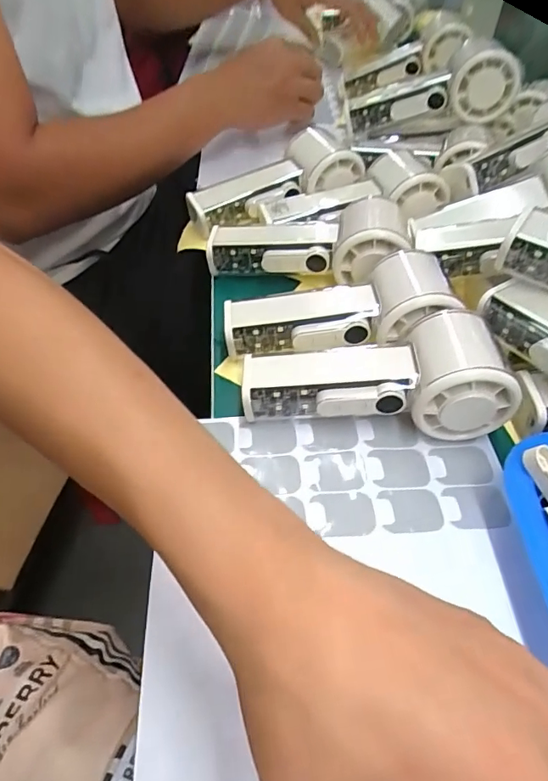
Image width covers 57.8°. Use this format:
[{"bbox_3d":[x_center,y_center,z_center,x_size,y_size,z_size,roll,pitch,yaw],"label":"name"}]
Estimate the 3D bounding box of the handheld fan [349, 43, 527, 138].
[{"bbox_3d":[0.142,-0.283,0.461,0.148,0.063,0.054,-4,52,17],"label":"handheld fan"}]

